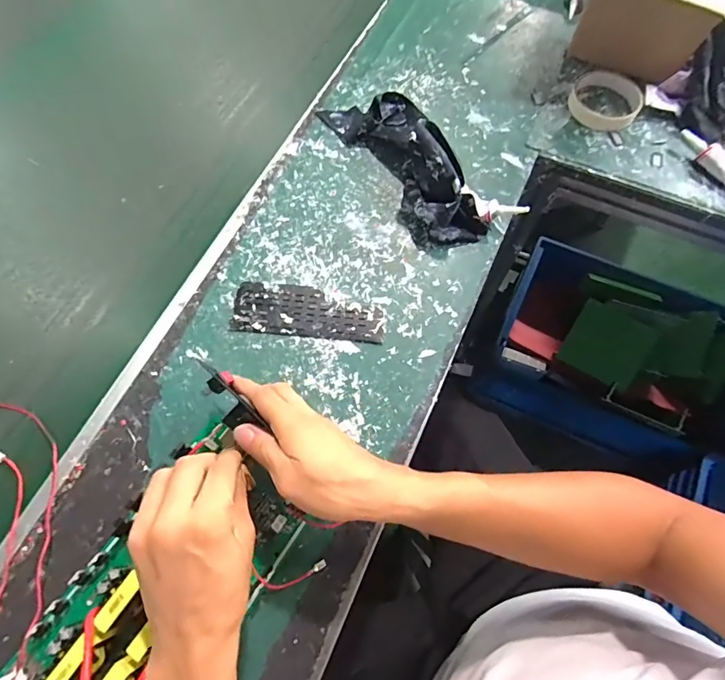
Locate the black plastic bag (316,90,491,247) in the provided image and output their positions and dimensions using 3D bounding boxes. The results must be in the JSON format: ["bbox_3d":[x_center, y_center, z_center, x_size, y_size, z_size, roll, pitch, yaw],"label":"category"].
[{"bbox_3d":[0.057,-0.221,0.494,0.105,0.073,0.248,-29,72,-11],"label":"black plastic bag"}]

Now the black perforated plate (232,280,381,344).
[{"bbox_3d":[-0.056,-0.029,0.456,0.154,0.004,0.054,5,69,1],"label":"black perforated plate"}]

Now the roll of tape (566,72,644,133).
[{"bbox_3d":[0.309,-0.305,0.561,0.086,0.024,0.086,0,69,-1],"label":"roll of tape"}]

